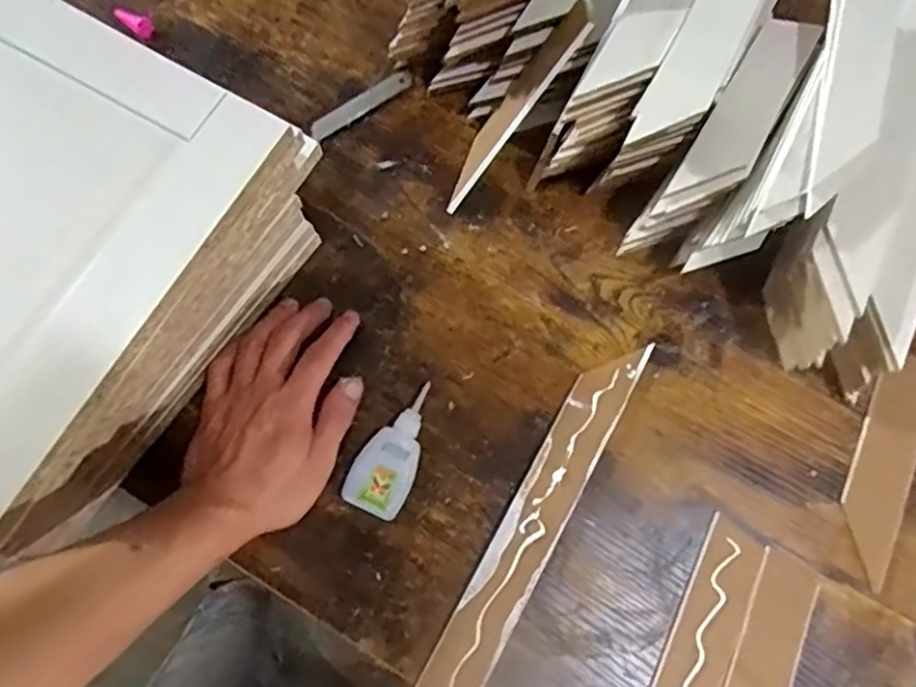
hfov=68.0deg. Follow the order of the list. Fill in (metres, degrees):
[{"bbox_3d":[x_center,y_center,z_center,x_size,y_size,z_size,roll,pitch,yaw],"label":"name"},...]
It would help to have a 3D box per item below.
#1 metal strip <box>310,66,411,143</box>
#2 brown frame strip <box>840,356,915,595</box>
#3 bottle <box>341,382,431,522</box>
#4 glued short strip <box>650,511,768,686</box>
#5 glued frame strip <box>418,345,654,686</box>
[{"bbox_3d":[-0.078,-0.195,0.553,0.095,0.004,0.018,-38,85,-13],"label":"metal strip"},{"bbox_3d":[0.300,0.082,0.474,0.043,0.007,0.160,27,76,6],"label":"brown frame strip"},{"bbox_3d":[-0.042,0.073,0.469,0.042,0.021,0.091,27,76,6],"label":"bottle"},{"bbox_3d":[0.159,0.193,0.438,0.041,0.005,0.156,23,73,12],"label":"glued short strip"},{"bbox_3d":[0.035,0.150,0.450,0.037,0.007,0.347,28,74,9],"label":"glued frame strip"}]

